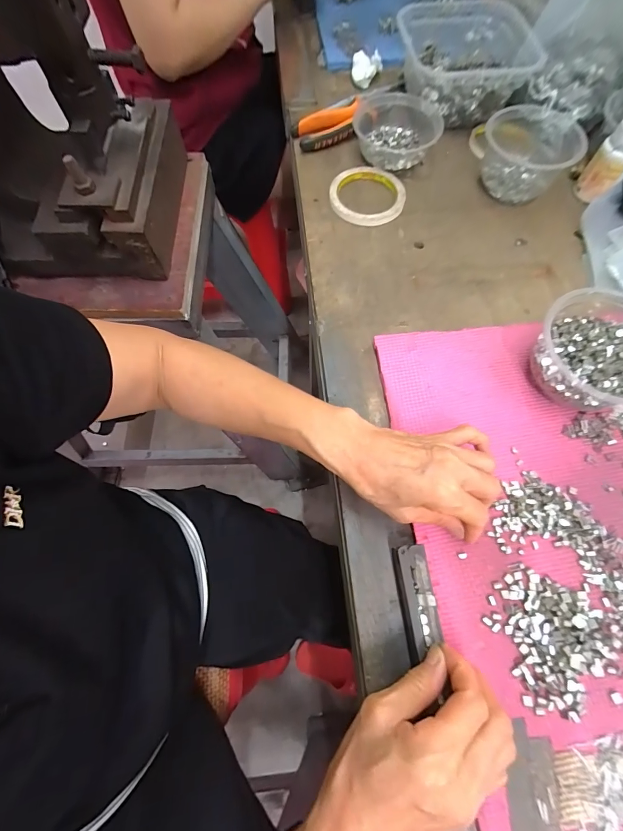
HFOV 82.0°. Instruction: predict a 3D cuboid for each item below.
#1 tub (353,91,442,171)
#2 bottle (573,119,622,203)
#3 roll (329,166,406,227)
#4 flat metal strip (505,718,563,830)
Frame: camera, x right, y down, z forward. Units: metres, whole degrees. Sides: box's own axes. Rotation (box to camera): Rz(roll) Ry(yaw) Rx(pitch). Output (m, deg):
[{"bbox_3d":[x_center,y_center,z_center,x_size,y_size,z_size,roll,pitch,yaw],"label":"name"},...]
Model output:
[{"bbox_3d":[0.116,-0.387,0.494,0.117,0.043,0.119,-1,68,1],"label":"tub"},{"bbox_3d":[0.368,-0.310,0.437,0.044,0.080,0.046,35,73,14],"label":"bottle"},{"bbox_3d":[0.073,-0.288,0.470,0.096,0.016,0.095,-1,68,1],"label":"roll"},{"bbox_3d":[0.153,0.281,0.239,0.034,0.004,0.120,2,68,2],"label":"flat metal strip"}]

